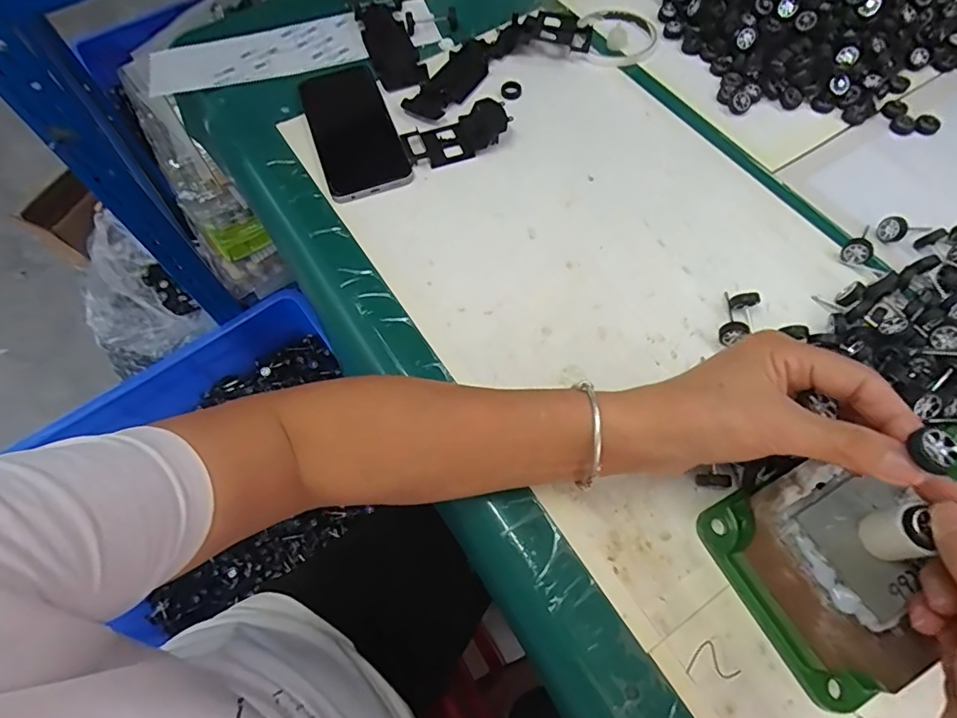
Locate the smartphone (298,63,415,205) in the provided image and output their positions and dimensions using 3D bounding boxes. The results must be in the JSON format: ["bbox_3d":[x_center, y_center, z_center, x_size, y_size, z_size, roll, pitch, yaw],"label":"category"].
[{"bbox_3d":[-0.119,-0.217,0.486,0.075,0.010,0.174,-19,64,-6],"label":"smartphone"}]

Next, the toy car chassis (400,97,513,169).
[{"bbox_3d":[-0.021,-0.206,0.471,0.096,0.013,0.048,-24,65,-9],"label":"toy car chassis"}]

